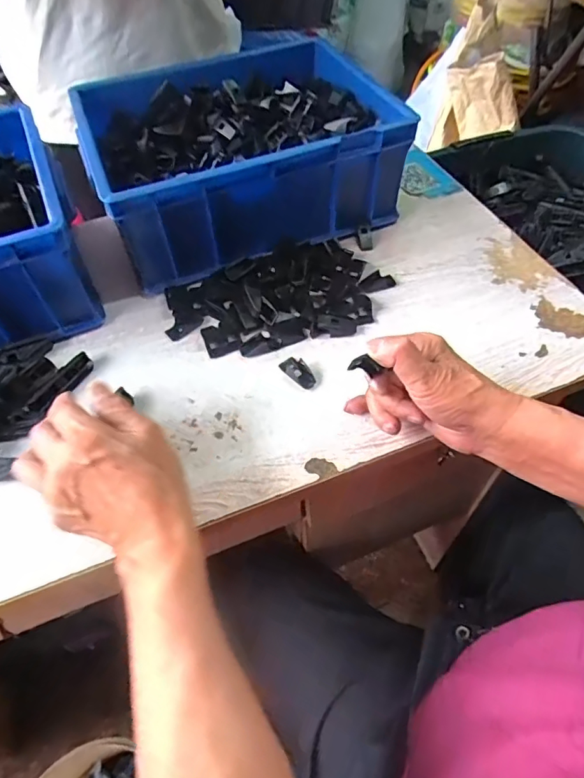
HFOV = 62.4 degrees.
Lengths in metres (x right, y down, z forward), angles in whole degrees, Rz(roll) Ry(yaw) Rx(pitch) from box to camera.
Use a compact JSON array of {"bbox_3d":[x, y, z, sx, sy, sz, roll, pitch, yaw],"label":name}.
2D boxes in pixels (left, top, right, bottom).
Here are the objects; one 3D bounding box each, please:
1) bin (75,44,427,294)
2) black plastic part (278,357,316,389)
[{"bbox_3d":[-0.060,-0.281,0.593,0.320,0.132,0.264,-17,55,-10],"label":"bin"},{"bbox_3d":[0.007,-0.018,0.471,0.040,0.008,0.020,37,63,25],"label":"black plastic part"}]

